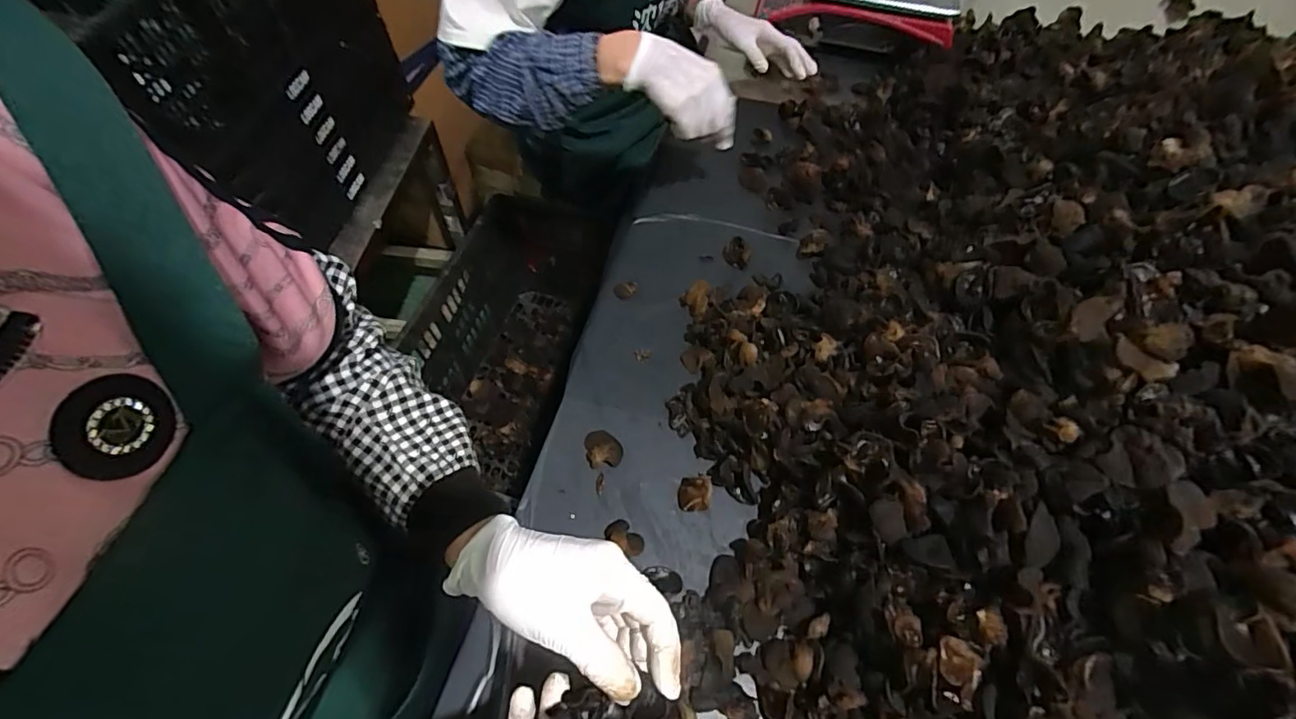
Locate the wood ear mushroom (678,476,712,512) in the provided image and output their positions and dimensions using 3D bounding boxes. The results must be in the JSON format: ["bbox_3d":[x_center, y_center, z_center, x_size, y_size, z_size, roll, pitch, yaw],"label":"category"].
[{"bbox_3d":[0.045,0.130,0.526,0.031,0.016,0.032,4,59,1],"label":"wood ear mushroom"}]

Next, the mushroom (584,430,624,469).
[{"bbox_3d":[-0.045,0.087,0.546,0.036,0.017,0.041,-10,59,-7],"label":"mushroom"}]

